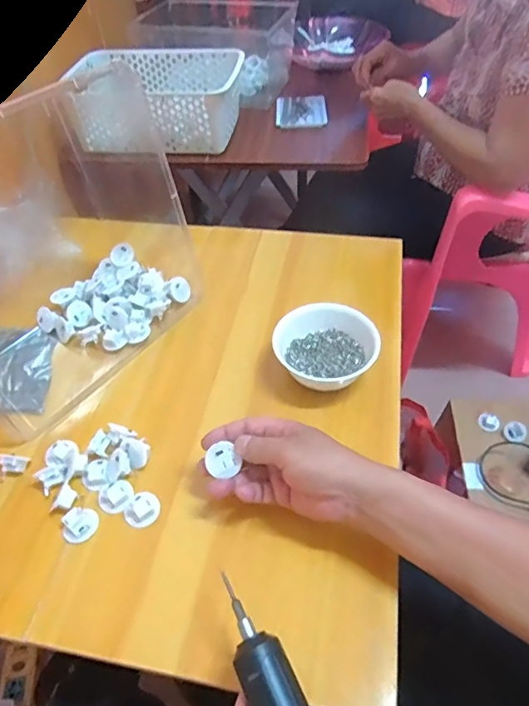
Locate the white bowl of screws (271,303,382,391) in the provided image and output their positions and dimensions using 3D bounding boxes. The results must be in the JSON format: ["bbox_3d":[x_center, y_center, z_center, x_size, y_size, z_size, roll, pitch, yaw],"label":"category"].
[{"bbox_3d":[0.068,-0.016,0.580,0.112,0.049,0.114,-1,47,1],"label":"white bowl of screws"}]

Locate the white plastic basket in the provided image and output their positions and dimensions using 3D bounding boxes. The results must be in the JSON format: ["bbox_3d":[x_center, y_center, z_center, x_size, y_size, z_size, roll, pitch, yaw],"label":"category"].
[{"bbox_3d":[-0.194,-0.476,0.918,0.287,0.093,0.203,2,48,4],"label":"white plastic basket"}]

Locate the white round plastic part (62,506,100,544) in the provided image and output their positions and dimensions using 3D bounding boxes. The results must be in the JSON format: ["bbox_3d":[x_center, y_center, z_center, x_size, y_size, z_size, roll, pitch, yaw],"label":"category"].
[{"bbox_3d":[-0.173,0.159,0.464,0.028,0.014,0.033,30,55,27],"label":"white round plastic part"}]

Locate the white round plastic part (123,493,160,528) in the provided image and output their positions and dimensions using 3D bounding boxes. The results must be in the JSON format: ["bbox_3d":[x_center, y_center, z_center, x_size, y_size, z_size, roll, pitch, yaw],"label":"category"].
[{"bbox_3d":[-0.117,0.148,0.473,0.030,0.015,0.033,-1,47,1],"label":"white round plastic part"}]

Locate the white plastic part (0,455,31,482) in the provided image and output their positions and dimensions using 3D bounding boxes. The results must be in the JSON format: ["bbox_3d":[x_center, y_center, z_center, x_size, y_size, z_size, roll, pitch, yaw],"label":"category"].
[{"bbox_3d":[-0.258,0.113,0.506,0.032,0.024,0.017,-19,50,-15],"label":"white plastic part"}]

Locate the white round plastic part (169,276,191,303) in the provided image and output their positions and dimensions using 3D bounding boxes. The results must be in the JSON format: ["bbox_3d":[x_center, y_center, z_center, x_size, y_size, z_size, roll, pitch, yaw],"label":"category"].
[{"bbox_3d":[-0.113,-0.085,0.663,0.029,0.034,0.004,-50,25,-17],"label":"white round plastic part"}]

